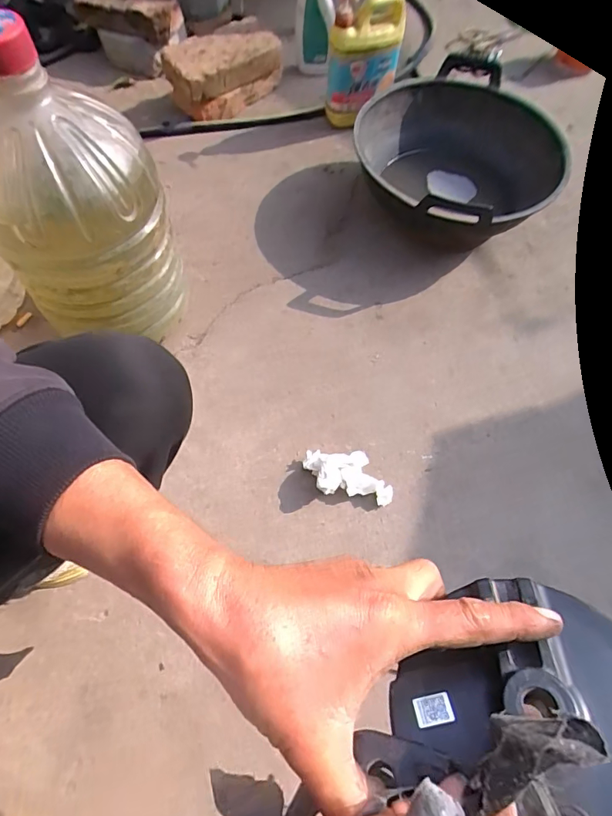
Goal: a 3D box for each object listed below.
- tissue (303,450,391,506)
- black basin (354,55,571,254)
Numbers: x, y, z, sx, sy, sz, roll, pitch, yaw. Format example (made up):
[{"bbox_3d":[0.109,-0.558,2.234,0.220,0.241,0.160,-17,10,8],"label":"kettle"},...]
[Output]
[{"bbox_3d":[0.064,0.098,0.668,0.136,0.046,0.077,22,65,-5],"label":"tissue"},{"bbox_3d":[0.278,-0.468,0.896,0.362,0.158,0.397,-15,64,-7],"label":"black basin"}]

